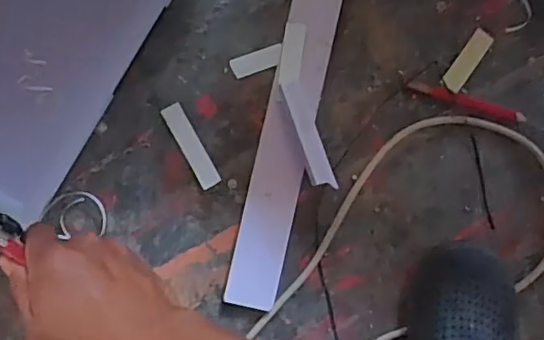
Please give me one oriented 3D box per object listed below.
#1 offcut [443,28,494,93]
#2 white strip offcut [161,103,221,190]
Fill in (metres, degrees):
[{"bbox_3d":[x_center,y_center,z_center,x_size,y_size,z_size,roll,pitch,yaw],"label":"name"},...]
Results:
[{"bbox_3d":[0.204,-0.114,0.622,0.021,0.007,0.073,38,84,-2],"label":"offcut"},{"bbox_3d":[-0.079,-0.023,0.589,0.021,0.008,0.087,-28,90,-6],"label":"white strip offcut"}]

